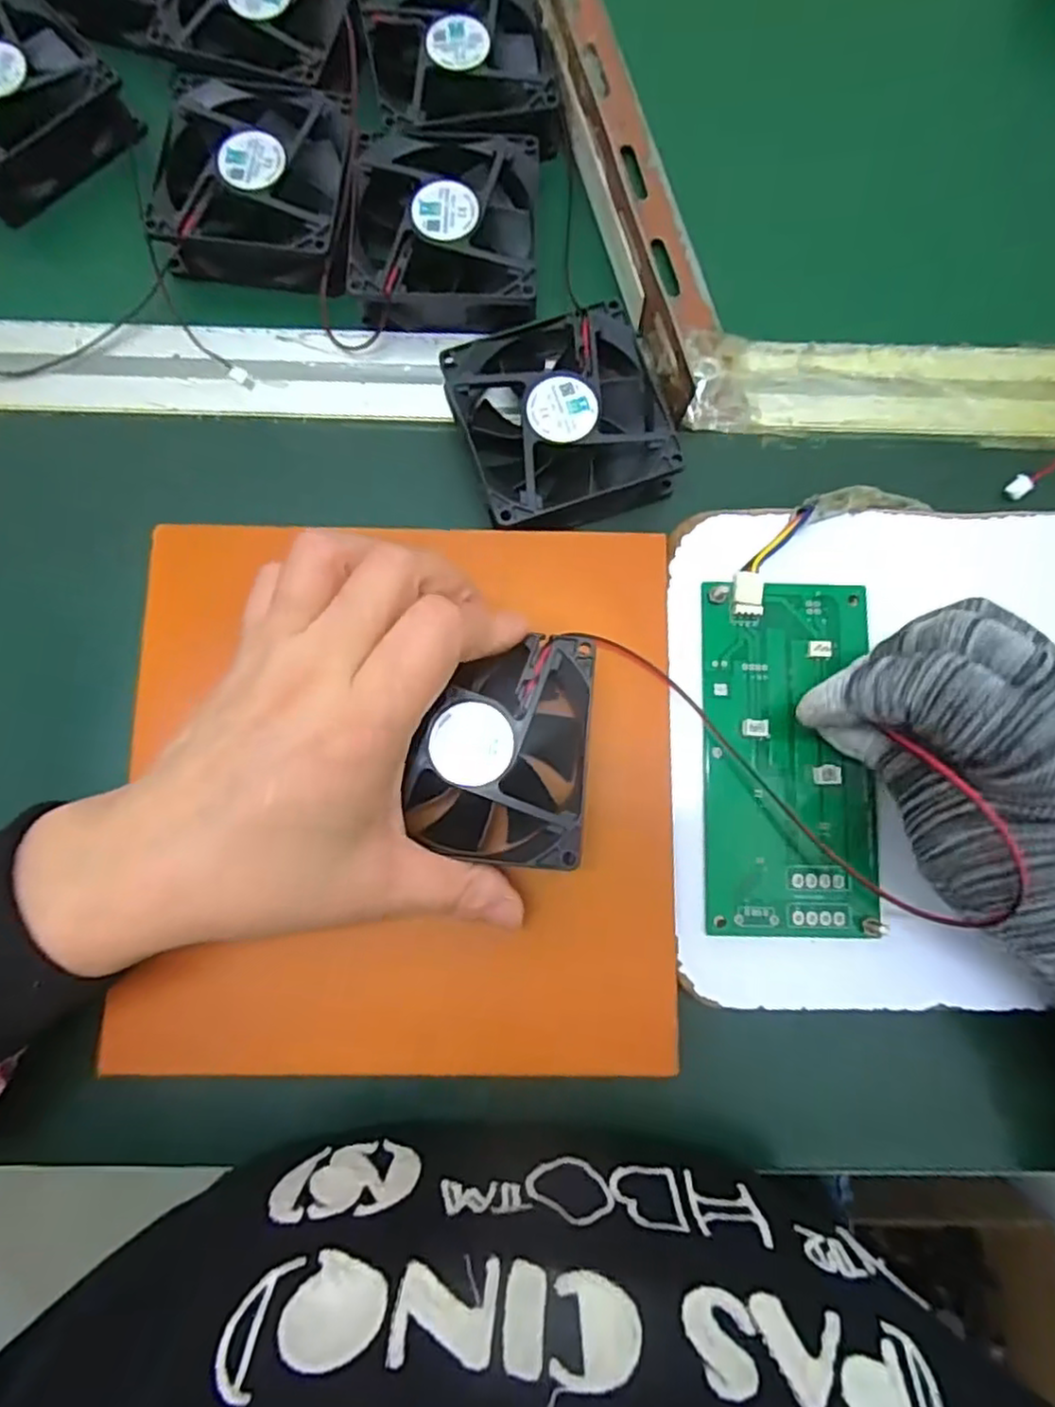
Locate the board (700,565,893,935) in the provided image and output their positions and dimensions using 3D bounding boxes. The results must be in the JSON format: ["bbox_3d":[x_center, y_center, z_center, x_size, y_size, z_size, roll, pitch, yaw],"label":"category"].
[{"bbox_3d":[0.100,0.019,0.263,0.063,0.007,0.133,0,83,0],"label":"board"}]

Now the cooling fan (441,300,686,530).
[{"bbox_3d":[0.014,-0.118,0.286,0.081,0.021,0.085,-18,82,-2],"label":"cooling fan"}]

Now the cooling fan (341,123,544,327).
[{"bbox_3d":[-0.035,-0.208,0.304,0.078,0.023,0.085,2,81,1],"label":"cooling fan"}]

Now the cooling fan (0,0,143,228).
[{"bbox_3d":[-0.235,-0.276,0.311,0.080,0.024,0.097,-43,83,-6],"label":"cooling fan"}]

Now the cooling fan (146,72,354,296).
[{"bbox_3d":[-0.118,-0.231,0.307,0.080,0.023,0.083,7,82,1],"label":"cooling fan"}]

